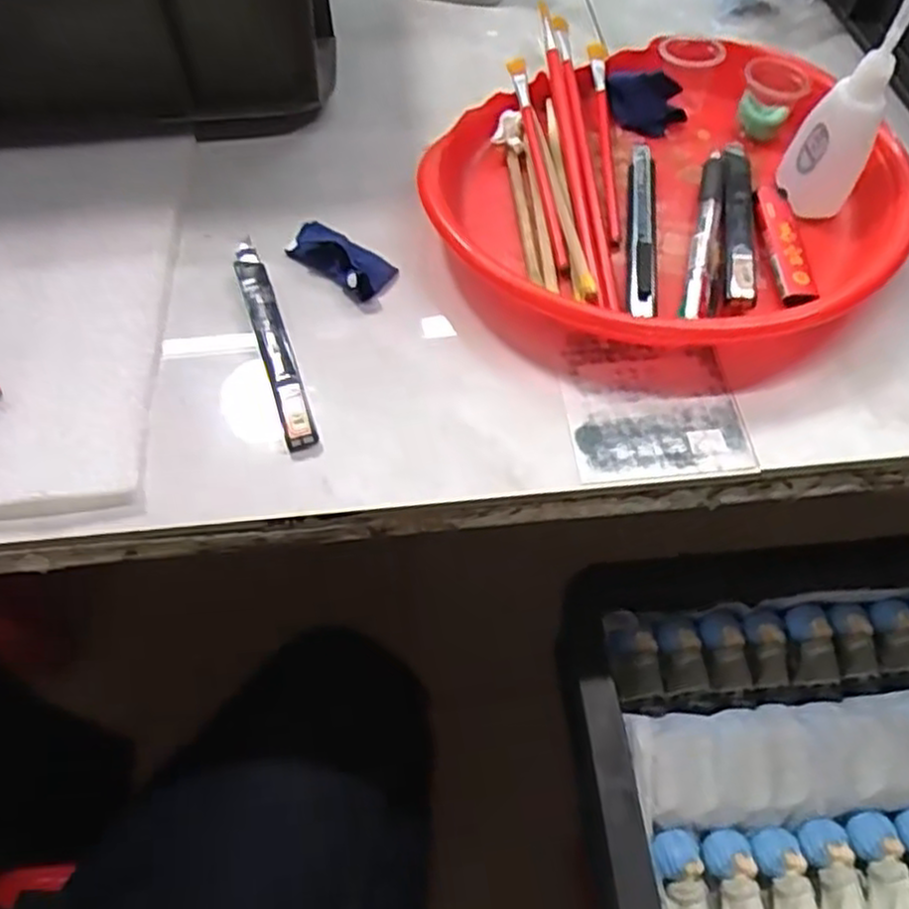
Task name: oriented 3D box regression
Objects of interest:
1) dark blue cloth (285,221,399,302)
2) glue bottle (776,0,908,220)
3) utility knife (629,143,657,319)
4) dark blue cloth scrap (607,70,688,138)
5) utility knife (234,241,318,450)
[{"bbox_3d":[-0.059,-0.106,0.409,0.060,0.012,0.028,33,64,20],"label":"dark blue cloth"},{"bbox_3d":[0.198,-0.179,0.379,0.040,0.118,0.027,28,63,18],"label":"glue bottle"},{"bbox_3d":[0.102,-0.124,0.415,0.014,0.007,0.129,5,58,5],"label":"utility knife"},{"bbox_3d":[0.117,-0.215,0.466,0.048,0.019,0.031,11,59,8],"label":"dark blue cloth scrap"},{"bbox_3d":[-0.092,-0.060,0.383,0.016,0.009,0.137,-18,59,-10],"label":"utility knife"}]

